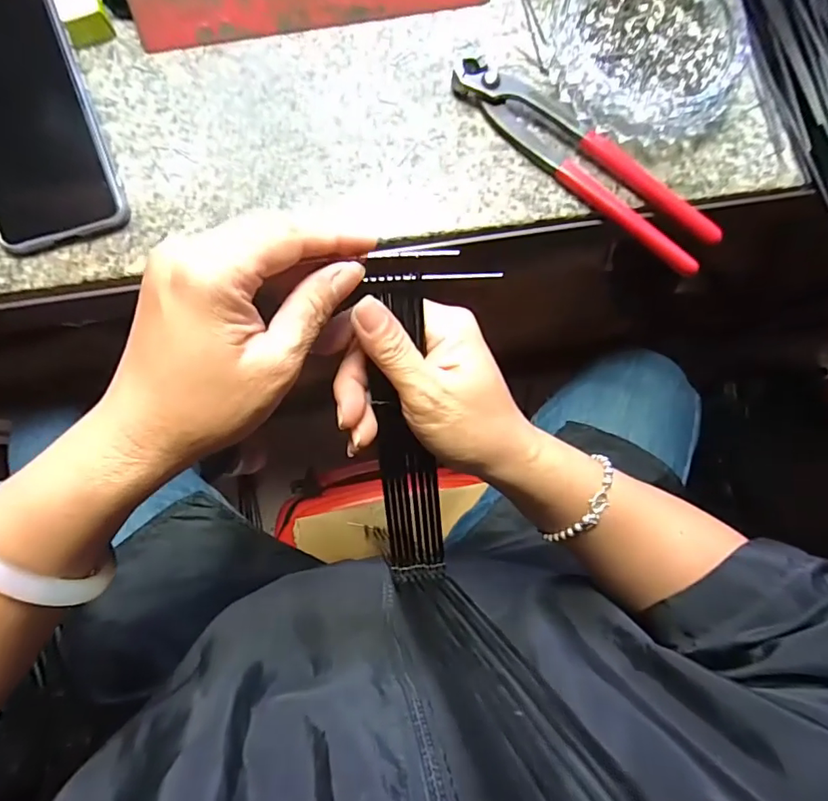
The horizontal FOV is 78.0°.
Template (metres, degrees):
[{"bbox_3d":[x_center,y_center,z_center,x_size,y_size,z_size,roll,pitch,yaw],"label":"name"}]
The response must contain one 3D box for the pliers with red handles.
[{"bbox_3d":[0.111,-0.156,0.331,0.193,0.014,0.039,41,82,3],"label":"pliers with red handles"}]

